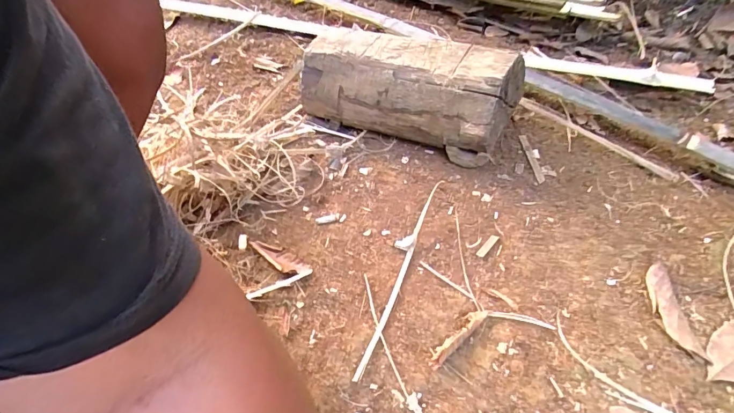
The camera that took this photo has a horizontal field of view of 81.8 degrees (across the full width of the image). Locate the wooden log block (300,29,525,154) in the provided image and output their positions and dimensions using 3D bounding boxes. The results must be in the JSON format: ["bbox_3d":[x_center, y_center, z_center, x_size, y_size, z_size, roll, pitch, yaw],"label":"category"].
[{"bbox_3d":[0.057,-0.161,0.607,0.291,0.126,0.114,18,54,21],"label":"wooden log block"}]

